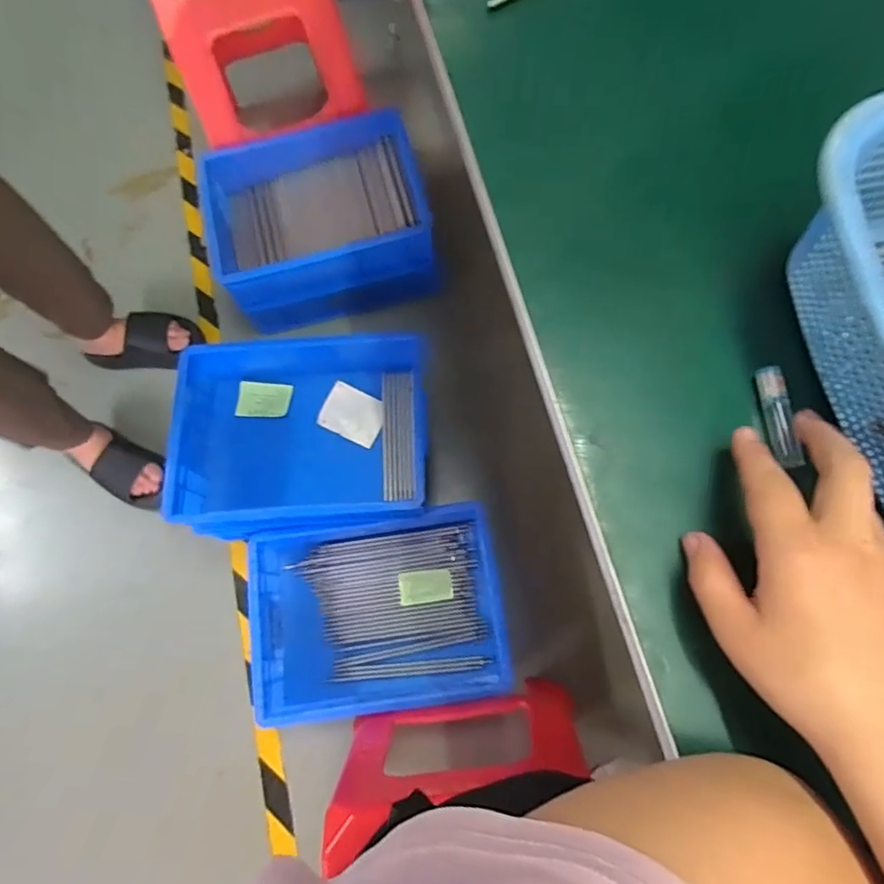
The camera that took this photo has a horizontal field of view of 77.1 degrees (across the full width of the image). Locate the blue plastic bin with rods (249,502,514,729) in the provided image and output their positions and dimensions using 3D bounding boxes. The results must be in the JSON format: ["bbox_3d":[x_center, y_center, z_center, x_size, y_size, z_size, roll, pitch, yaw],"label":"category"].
[{"bbox_3d":[-0.109,0.301,0.981,0.411,0.136,0.309,-10,73,-1],"label":"blue plastic bin with rods"}]

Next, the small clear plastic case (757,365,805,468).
[{"bbox_3d":[0.190,-0.014,0.312,0.012,0.011,0.057,-10,82,-1],"label":"small clear plastic case"}]

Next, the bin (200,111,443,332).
[{"bbox_3d":[-0.240,-0.439,1.128,0.421,0.140,0.344,-17,73,-3],"label":"bin"}]

